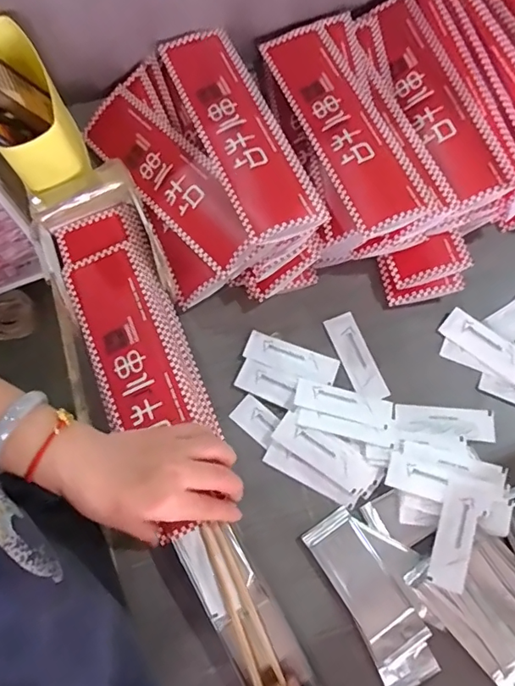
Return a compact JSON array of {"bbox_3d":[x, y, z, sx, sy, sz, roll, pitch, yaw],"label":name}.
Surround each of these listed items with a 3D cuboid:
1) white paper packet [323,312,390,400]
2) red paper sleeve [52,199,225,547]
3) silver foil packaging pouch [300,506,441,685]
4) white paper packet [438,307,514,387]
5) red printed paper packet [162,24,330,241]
[{"bbox_3d":[0.098,0.014,0.481,0.030,0.005,0.091,-22,75,-5],"label":"white paper packet"},{"bbox_3d":[-0.109,0.015,0.467,0.090,0.034,0.313,-23,75,-5],"label":"red paper sleeve"},{"bbox_3d":[0.098,0.219,0.418,0.051,0.005,0.145,-29,76,-7],"label":"silver foil packaging pouch"},{"bbox_3d":[0.227,0.004,0.476,0.097,0.006,0.034,38,90,11],"label":"white paper packet"},{"bbox_3d":[-0.020,-0.213,0.479,0.073,0.016,0.275,-22,66,1],"label":"red printed paper packet"}]

